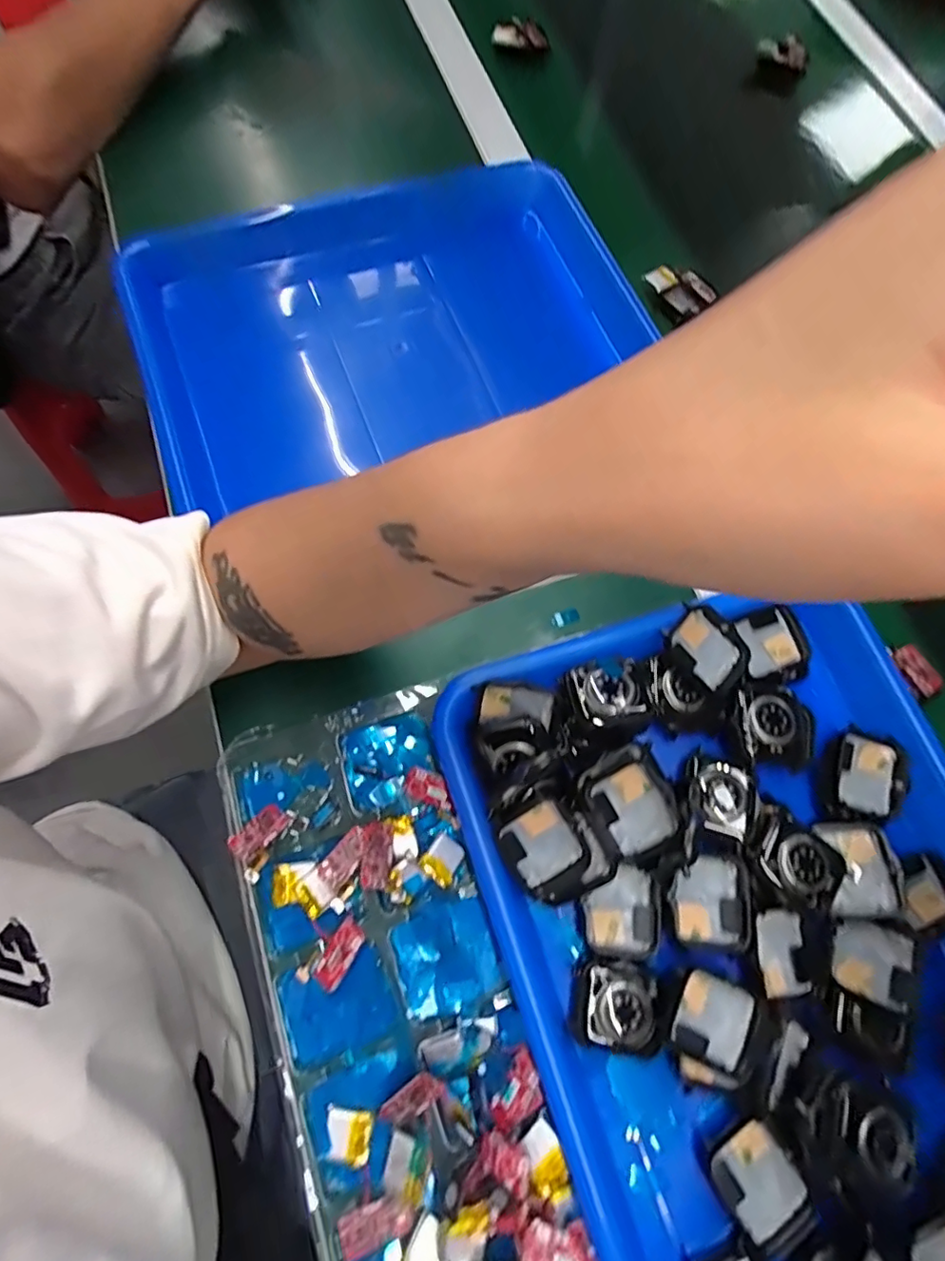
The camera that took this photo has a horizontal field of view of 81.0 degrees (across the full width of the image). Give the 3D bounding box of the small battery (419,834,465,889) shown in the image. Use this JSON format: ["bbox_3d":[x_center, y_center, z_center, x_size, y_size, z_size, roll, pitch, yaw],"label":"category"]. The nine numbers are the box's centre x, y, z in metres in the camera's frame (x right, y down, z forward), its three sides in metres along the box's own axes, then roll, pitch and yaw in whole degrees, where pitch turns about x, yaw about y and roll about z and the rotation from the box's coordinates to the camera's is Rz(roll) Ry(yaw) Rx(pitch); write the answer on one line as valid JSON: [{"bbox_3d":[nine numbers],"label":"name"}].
[{"bbox_3d":[-0.014,0.115,0.277,0.018,0.006,0.020,39,72,8],"label":"small battery"}]

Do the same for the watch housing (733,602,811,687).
[{"bbox_3d":[0.163,0.010,0.304,0.039,0.011,0.041,-14,73,-10],"label":"watch housing"}]

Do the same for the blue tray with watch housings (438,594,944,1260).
[{"bbox_3d":[0.144,0.141,0.251,0.245,0.038,0.322,-16,73,-10],"label":"blue tray with watch housings"}]

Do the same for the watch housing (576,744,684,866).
[{"bbox_3d":[0.076,0.085,0.267,0.041,0.015,0.049,-26,72,-8],"label":"watch housing"}]

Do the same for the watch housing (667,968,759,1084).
[{"bbox_3d":[0.107,0.174,0.246,0.038,0.010,0.036,27,71,4],"label":"watch housing"}]

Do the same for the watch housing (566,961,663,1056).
[{"bbox_3d":[0.065,0.172,0.254,0.040,0.010,0.033,12,70,-1],"label":"watch housing"}]

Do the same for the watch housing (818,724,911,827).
[{"bbox_3d":[0.204,0.076,0.289,0.040,0.009,0.045,13,70,-1],"label":"watch housing"}]

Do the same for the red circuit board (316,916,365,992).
[{"bbox_3d":[-0.063,0.154,0.261,0.013,0.004,0.030,27,76,17],"label":"red circuit board"}]

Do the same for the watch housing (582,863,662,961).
[{"bbox_3d":[0.072,0.136,0.267,0.036,0.006,0.039,2,71,-5],"label":"watch housing"}]

